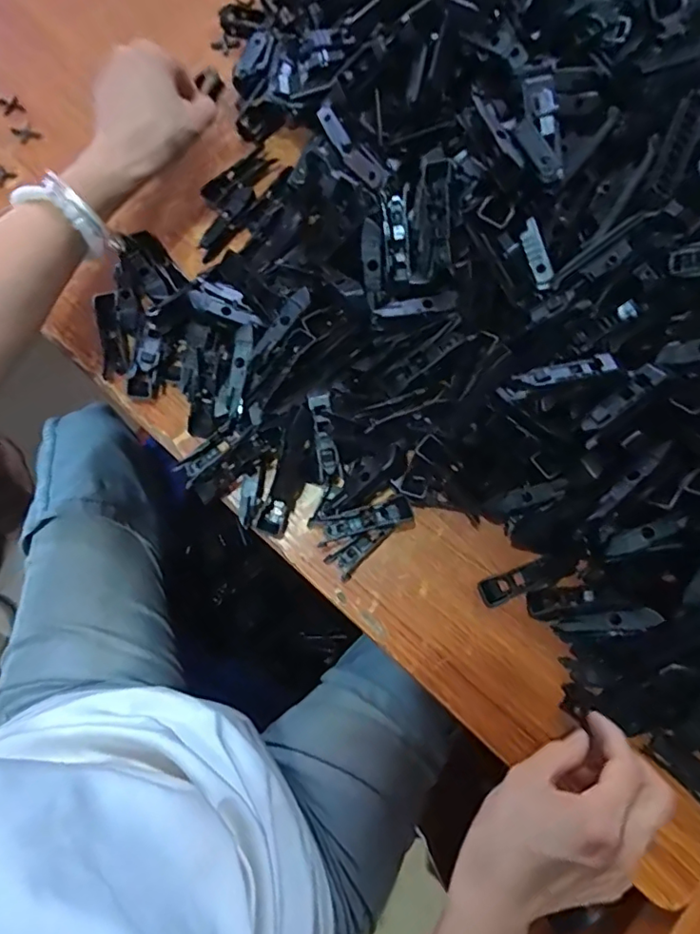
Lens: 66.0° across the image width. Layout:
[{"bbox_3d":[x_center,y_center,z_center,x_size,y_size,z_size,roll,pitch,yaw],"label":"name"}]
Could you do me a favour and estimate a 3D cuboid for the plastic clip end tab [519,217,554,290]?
[{"bbox_3d":[0.117,-0.133,0.339,0.013,0.006,0.043,-18,94,-3],"label":"plastic clip end tab"}]

